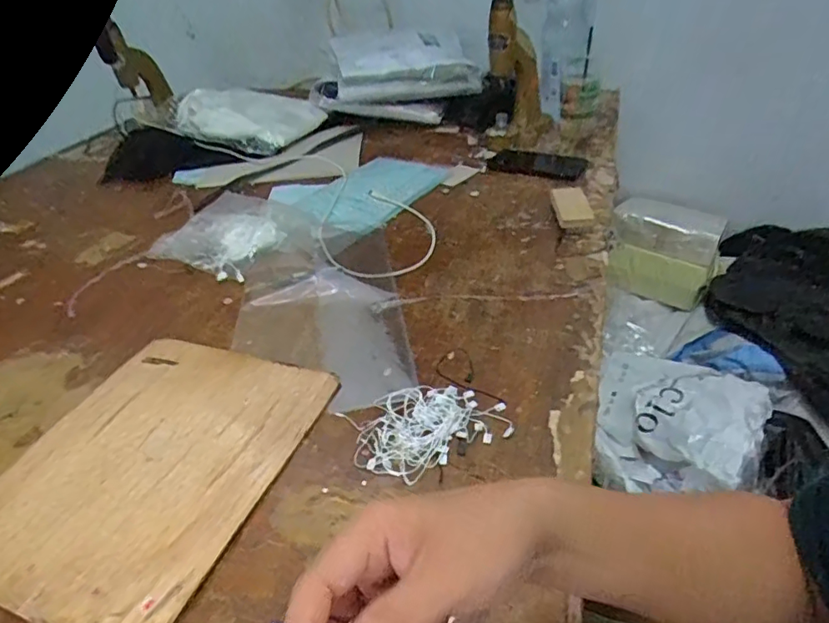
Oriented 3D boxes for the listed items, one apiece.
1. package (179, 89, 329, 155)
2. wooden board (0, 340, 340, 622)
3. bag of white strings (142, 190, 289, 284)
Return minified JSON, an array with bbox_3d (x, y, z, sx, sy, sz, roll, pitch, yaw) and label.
[{"bbox_3d":[-0.385,-0.432,1.191,0.308,0.081,0.208,15,42,25],"label":"package"},{"bbox_3d":[-0.246,0.134,0.501,0.251,0.005,0.284,10,40,20],"label":"wooden board"},{"bbox_3d":[-0.283,-0.119,0.814,0.191,0.035,0.158,18,44,28],"label":"bag of white strings"}]

